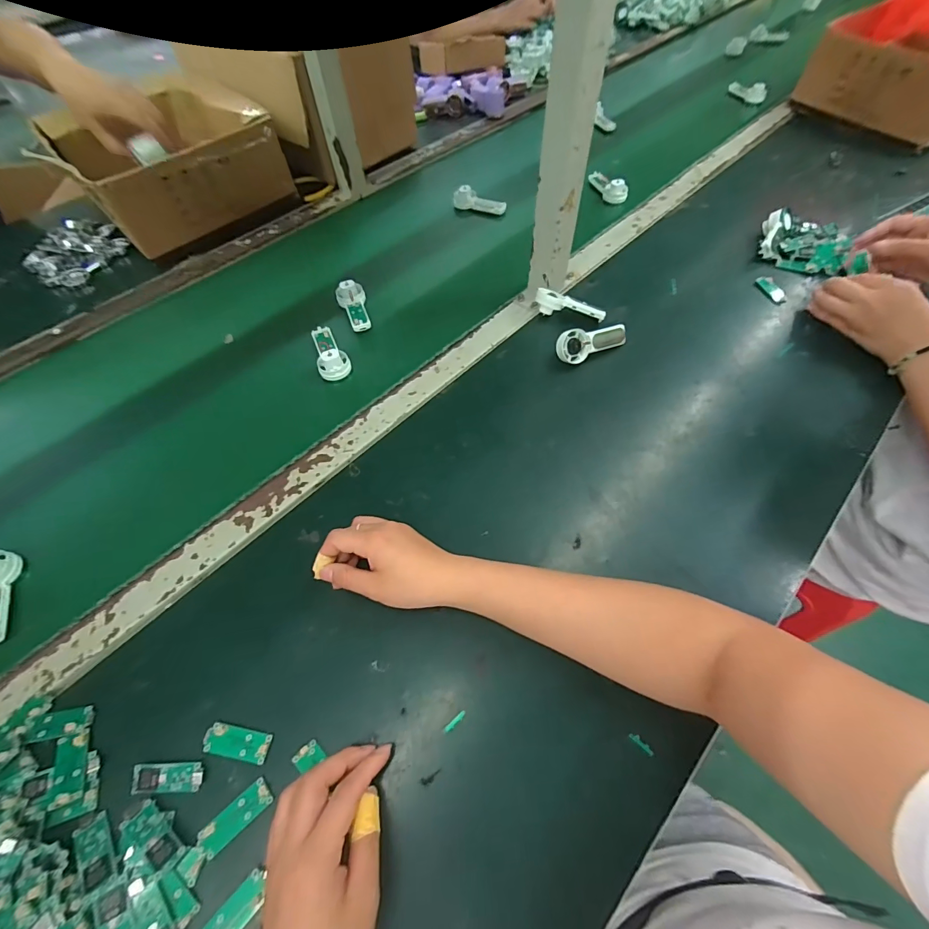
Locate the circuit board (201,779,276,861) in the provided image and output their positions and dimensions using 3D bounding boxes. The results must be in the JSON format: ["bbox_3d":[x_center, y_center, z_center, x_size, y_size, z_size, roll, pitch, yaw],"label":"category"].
[{"bbox_3d":[-0.164,0.251,0.296,0.046,0.006,0.019,-38,65,-19],"label":"circuit board"}]

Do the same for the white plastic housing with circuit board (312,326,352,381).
[{"bbox_3d":[-0.178,-0.150,0.543,0.039,0.038,0.089,-23,61,-12],"label":"white plastic housing with circuit board"}]

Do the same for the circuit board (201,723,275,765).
[{"bbox_3d":[-0.177,0.215,0.321,0.050,0.004,0.020,8,59,6],"label":"circuit board"}]

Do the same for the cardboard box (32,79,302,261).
[{"bbox_3d":[-0.488,-0.506,0.697,0.293,0.120,0.279,39,67,22],"label":"cardboard box"}]

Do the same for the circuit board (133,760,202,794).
[{"bbox_3d":[-0.221,0.233,0.309,0.047,0.007,0.018,-2,59,0],"label":"circuit board"}]

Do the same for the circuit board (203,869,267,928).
[{"bbox_3d":[-0.152,0.296,0.272,0.018,0.004,0.049,38,67,22],"label":"circuit board"}]

